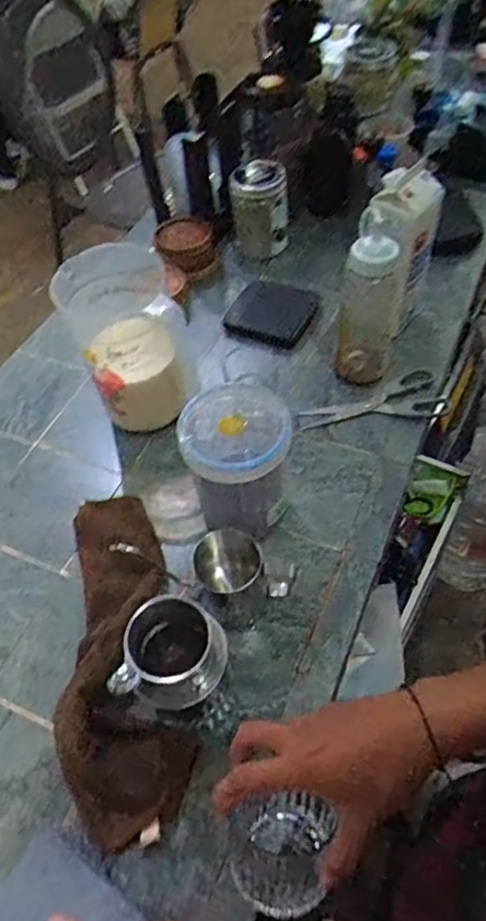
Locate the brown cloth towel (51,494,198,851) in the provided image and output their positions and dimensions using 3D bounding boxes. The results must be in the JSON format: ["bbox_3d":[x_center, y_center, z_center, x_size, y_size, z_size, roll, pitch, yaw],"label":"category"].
[{"bbox_3d":[-0.135,0.189,0.628,0.126,0.038,0.363,-12,53,-4],"label":"brown cloth towel"}]

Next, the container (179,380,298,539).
[{"bbox_3d":[-0.003,0.007,0.668,0.114,0.154,0.113,-4,53,3],"label":"container"}]

